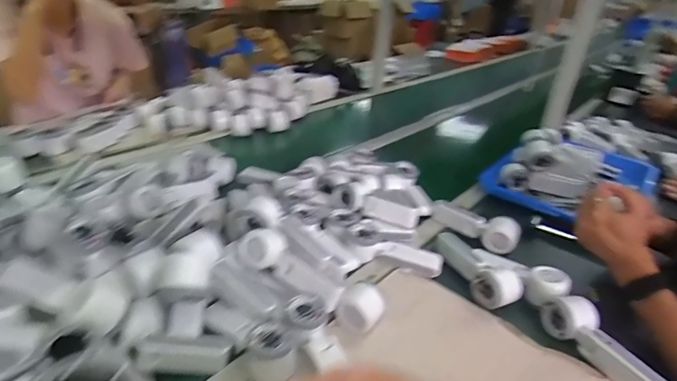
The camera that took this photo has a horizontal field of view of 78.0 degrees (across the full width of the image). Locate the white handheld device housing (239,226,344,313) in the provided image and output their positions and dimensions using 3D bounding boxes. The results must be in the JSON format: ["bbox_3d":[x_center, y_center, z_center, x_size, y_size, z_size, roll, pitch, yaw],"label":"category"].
[{"bbox_3d":[-0.065,0.112,0.627,0.168,0.045,0.066,32,35,15],"label":"white handheld device housing"}]

